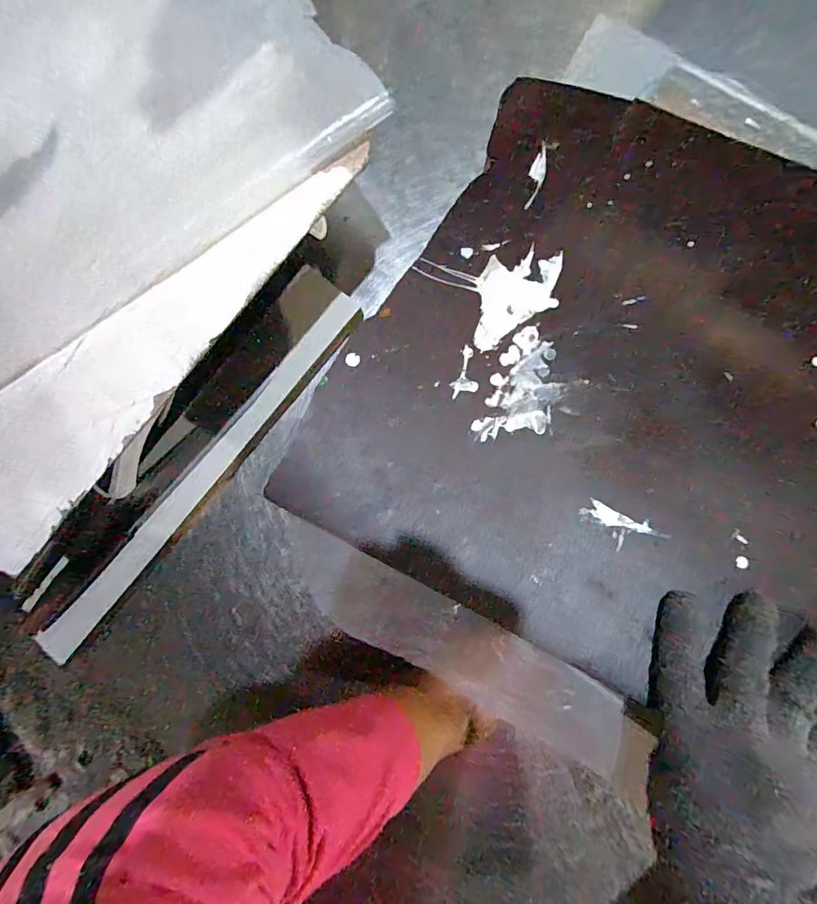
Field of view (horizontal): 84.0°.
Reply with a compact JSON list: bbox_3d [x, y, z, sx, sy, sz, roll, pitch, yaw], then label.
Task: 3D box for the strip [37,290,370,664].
[{"bbox_3d":[-0.192,0.023,0.434,0.033,0.010,0.429,41,89,-8],"label":"strip"}]

